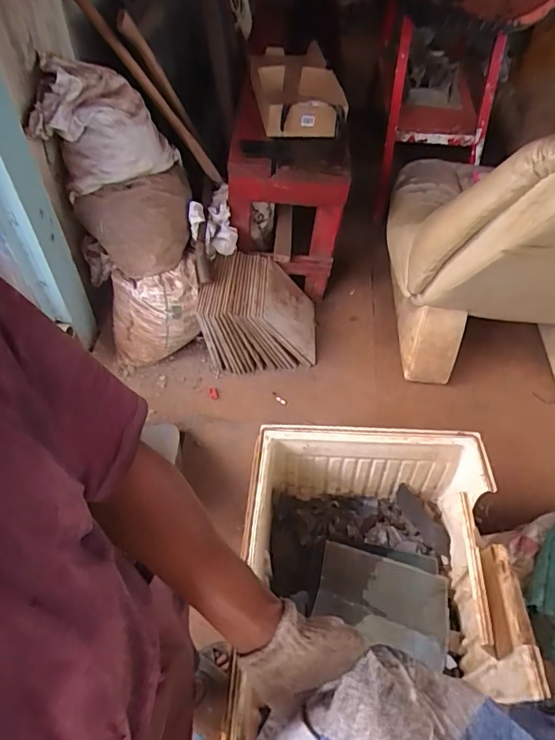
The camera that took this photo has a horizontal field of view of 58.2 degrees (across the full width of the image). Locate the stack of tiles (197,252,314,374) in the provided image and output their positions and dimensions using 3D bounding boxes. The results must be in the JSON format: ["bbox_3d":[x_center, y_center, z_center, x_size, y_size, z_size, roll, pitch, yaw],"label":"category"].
[{"bbox_3d":[-0.049,-0.199,1.724,0.375,0.303,0.350,4,55,1],"label":"stack of tiles"}]

